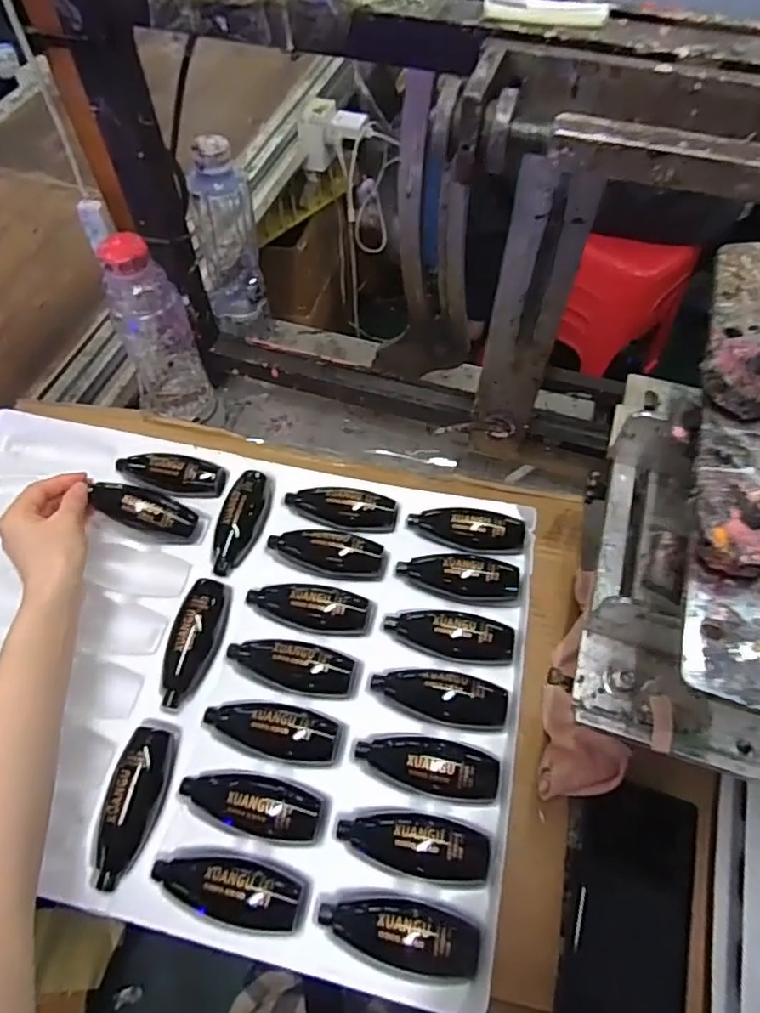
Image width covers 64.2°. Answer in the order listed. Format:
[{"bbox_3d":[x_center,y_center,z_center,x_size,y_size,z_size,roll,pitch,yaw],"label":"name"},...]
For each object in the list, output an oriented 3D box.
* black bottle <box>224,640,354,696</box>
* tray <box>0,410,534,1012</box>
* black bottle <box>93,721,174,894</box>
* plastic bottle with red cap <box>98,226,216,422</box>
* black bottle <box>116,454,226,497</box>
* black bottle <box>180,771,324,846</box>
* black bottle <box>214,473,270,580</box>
[{"bbox_3d":[-0.069,0.118,0.467,0.099,0.027,0.034,11,59,6],"label":"black bottle"},{"bbox_3d":[-0.153,0.111,0.490,0.541,0.049,0.367,11,59,6],"label":"tray"},{"bbox_3d":[-0.170,0.205,0.419,0.032,0.028,0.100,5,58,3],"label":"black bottle"},{"bbox_3d":[-0.213,-0.163,0.573,0.070,0.195,0.070,-23,61,-14],"label":"plastic bottle with red cap"},{"bbox_3d":[-0.193,-0.033,0.557,0.104,0.020,0.043,11,59,6],"label":"black bottle"},{"bbox_3d":[-0.089,0.205,0.418,0.098,0.024,0.037,12,59,7],"label":"black bottle"},{"bbox_3d":[-0.125,0.010,0.532,0.038,0.018,0.104,8,59,4],"label":"black bottle"}]

